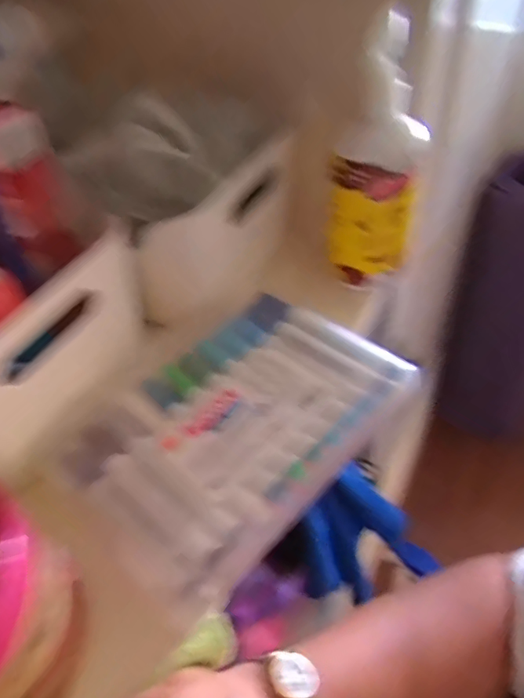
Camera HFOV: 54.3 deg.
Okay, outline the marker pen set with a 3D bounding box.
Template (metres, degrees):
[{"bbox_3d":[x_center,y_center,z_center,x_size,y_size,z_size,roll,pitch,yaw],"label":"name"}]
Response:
[{"bbox_3d":[-0.015,0.041,0.291,0.124,0.019,0.177,33,57,31],"label":"marker pen set"}]

